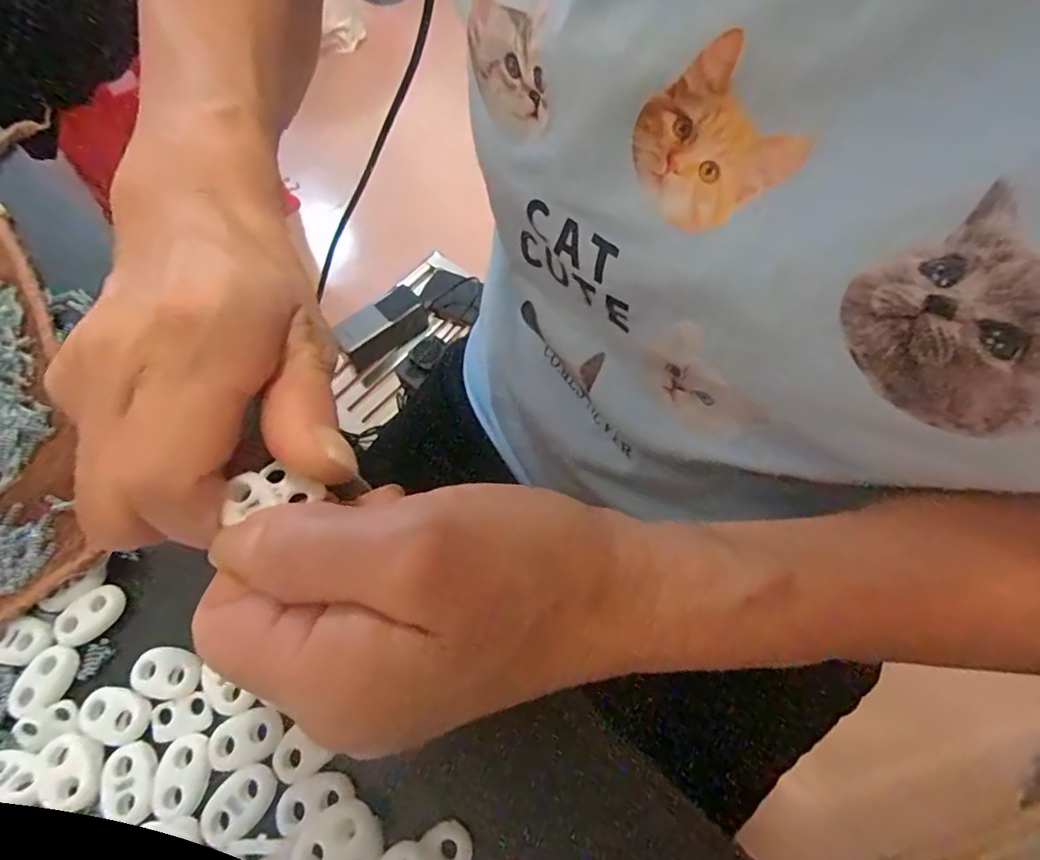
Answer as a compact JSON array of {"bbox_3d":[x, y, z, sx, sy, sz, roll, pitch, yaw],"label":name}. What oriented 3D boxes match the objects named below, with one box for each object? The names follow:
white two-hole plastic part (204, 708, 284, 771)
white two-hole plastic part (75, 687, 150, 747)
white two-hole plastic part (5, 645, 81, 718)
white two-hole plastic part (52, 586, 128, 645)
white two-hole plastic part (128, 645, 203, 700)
[{"bbox_3d":[-0.086,0.096,0.165,0.022,0.004,0.014,-19,63,-6],"label":"white two-hole plastic part"},{"bbox_3d":[-0.131,0.091,0.170,0.022,0.004,0.016,9,63,8],"label":"white two-hole plastic part"},{"bbox_3d":[-0.158,0.084,0.177,0.015,0.004,0.023,23,66,15],"label":"white two-hole plastic part"},{"bbox_3d":[-0.152,0.065,0.186,0.023,0.004,0.015,-41,67,-16],"label":"white two-hole plastic part"},{"bbox_3d":[-0.117,0.080,0.176,0.022,0.004,0.015,10,64,8],"label":"white two-hole plastic part"}]

